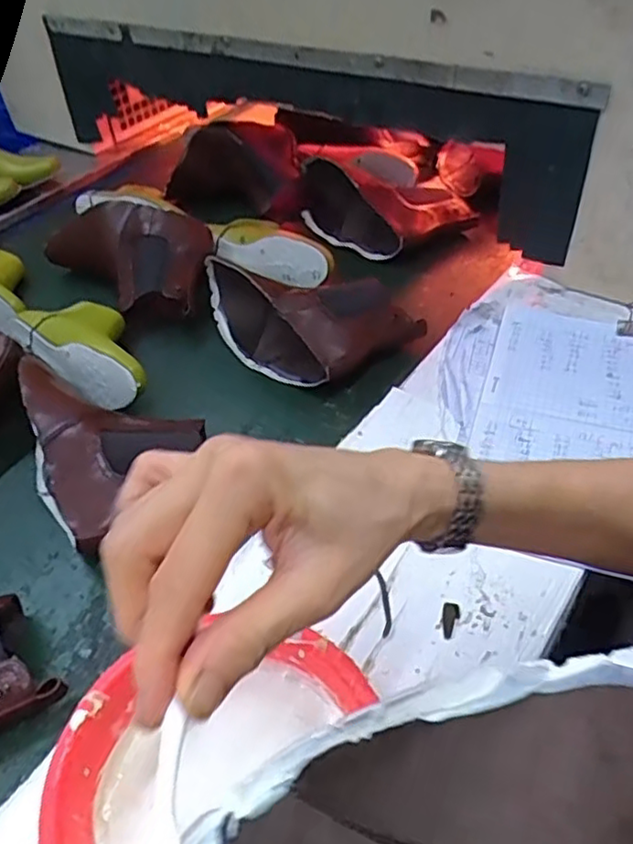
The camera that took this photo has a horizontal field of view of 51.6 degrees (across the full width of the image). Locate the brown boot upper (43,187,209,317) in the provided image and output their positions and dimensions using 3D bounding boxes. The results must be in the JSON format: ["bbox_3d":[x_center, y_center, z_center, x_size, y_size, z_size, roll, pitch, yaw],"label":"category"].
[{"bbox_3d":[-0.237,-0.234,0.875,0.246,0.075,0.155,28,53,29],"label":"brown boot upper"}]

